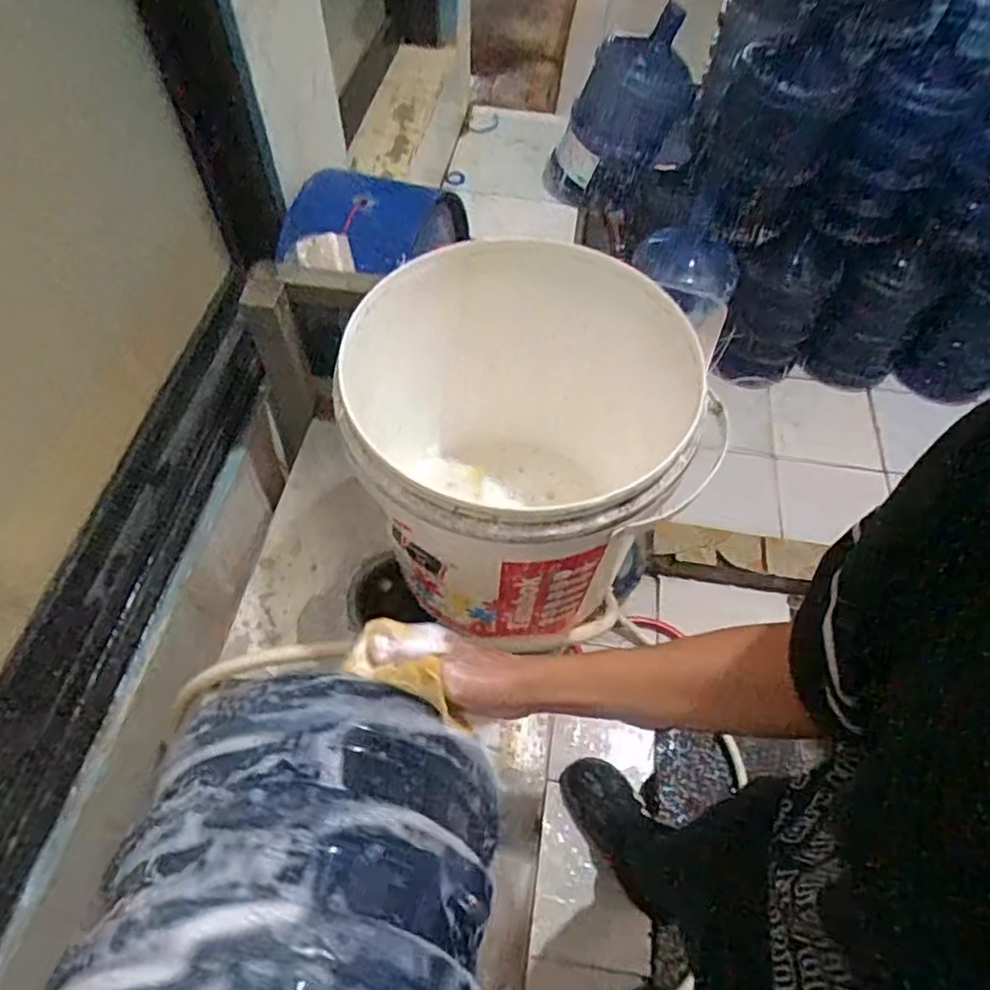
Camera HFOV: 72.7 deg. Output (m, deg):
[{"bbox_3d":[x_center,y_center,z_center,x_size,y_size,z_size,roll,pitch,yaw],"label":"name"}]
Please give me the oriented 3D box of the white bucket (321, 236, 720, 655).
[{"bbox_3d":[0.028,-0.021,0.681,0.321,0.314,0.293,6,58,2],"label":"white bucket"}]

